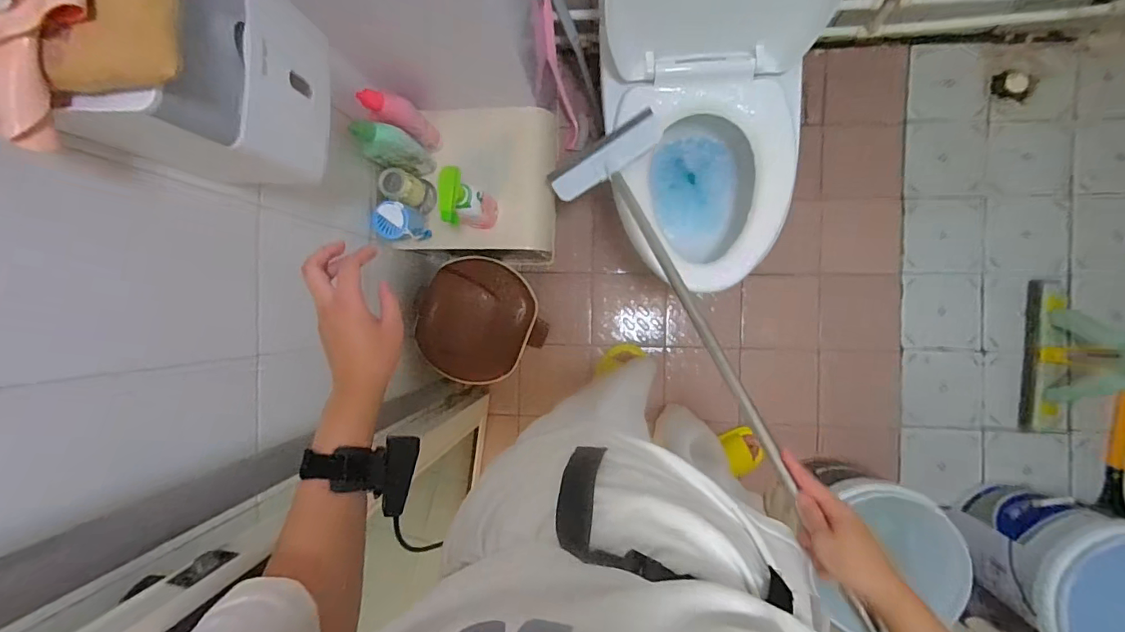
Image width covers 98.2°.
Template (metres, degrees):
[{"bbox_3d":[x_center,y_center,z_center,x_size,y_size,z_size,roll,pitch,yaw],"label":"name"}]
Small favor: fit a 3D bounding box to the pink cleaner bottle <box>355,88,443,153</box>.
[{"bbox_3d":[-0.292,-0.368,0.916,0.065,0.208,0.071,37,95,4],"label":"pink cleaner bottle"}]

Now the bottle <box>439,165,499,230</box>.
[{"bbox_3d":[-0.169,-0.205,0.926,0.048,0.246,0.094,5,92,6],"label":"bottle"}]

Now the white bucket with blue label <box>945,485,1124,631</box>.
[{"bbox_3d":[1.076,0.542,1.019,0.291,0.316,0.300,17,93,6],"label":"white bucket with blue label"}]

